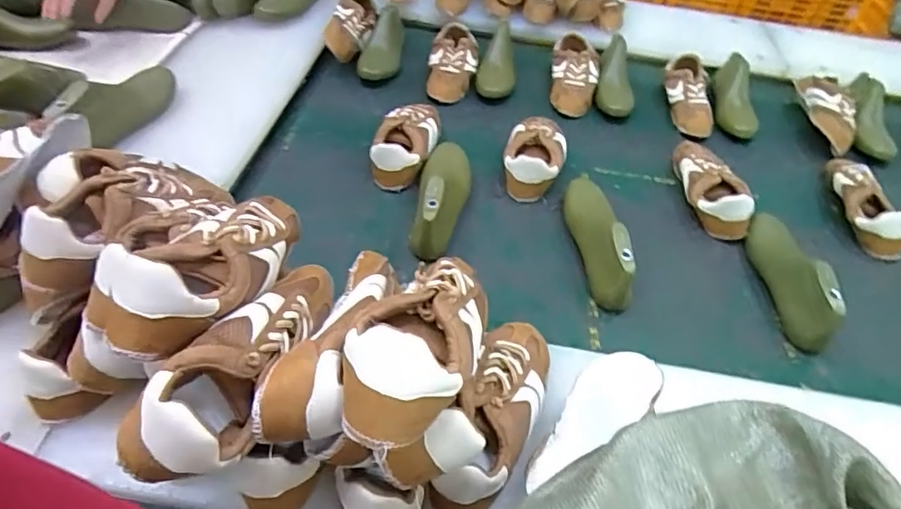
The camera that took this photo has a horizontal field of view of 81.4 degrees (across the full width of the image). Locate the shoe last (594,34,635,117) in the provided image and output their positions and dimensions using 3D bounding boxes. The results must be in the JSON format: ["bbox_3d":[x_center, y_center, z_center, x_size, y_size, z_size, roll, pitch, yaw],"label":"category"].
[{"bbox_3d":[0.352,-0.380,1.113,0.077,0.063,0.258,13,49,6],"label":"shoe last"}]

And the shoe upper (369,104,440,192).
[{"bbox_3d":[-0.075,-0.203,0.898,0.095,0.062,0.209,15,50,8],"label":"shoe upper"}]

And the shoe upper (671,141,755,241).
[{"bbox_3d":[0.440,-0.131,0.905,0.084,0.064,0.244,1,49,-4],"label":"shoe upper"}]

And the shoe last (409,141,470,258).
[{"bbox_3d":[-0.010,-0.110,0.819,0.075,0.087,0.229,8,49,2],"label":"shoe last"}]

